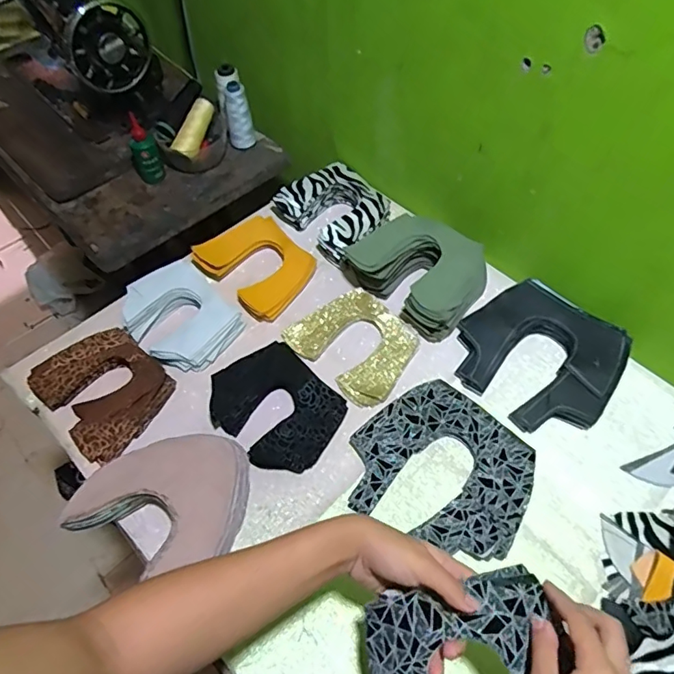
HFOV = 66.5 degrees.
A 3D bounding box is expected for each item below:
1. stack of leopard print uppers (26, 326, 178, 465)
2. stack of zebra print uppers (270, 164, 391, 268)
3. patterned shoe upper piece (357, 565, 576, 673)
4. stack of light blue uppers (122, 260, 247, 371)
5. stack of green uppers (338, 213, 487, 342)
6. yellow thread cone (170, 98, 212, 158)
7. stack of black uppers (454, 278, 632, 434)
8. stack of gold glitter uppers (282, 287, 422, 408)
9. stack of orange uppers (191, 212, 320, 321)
[{"bbox_3d":[-0.294,0.064,0.652,0.156,0.030,0.130,38,65,22],"label":"stack of leopard print uppers"},{"bbox_3d":[0.002,-0.193,0.797,0.140,0.050,0.159,-35,63,-20],"label":"stack of zebra print uppers"},{"bbox_3d":[0.104,0.283,0.418,0.152,0.082,0.145,-10,58,-2],"label":"patterned shoe upper piece"},{"bbox_3d":[-0.214,-0.028,0.701,0.156,0.035,0.124,37,64,22],"label":"stack of light blue uppers"},{"bbox_3d":[0.118,-0.106,0.721,0.188,0.057,0.159,39,65,23],"label":"stack of green uppers"},{"bbox_3d":[-0.243,-0.358,0.882,0.038,0.039,0.117,17,75,15],"label":"yellow thread cone"},{"bbox_3d":[0.258,0.024,0.662,0.191,0.030,0.182,38,65,22],"label":"stack of black uppers"},{"bbox_3d":[0.025,0.004,0.693,0.160,0.009,0.135,38,65,22],"label":"stack of gold glitter uppers"},{"bbox_3d":[-0.115,-0.109,0.757,0.158,0.035,0.132,37,64,22],"label":"stack of orange uppers"}]

